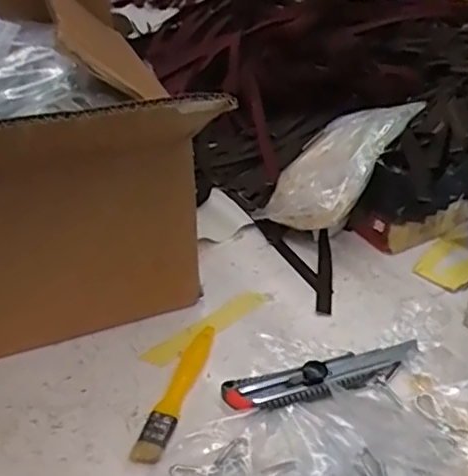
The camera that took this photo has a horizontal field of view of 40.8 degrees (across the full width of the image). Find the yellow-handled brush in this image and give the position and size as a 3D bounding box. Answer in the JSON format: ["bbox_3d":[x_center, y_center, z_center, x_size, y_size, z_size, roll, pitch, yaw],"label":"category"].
[{"bbox_3d":[-0.047,0.129,0.541,0.023,0.009,0.156,10,39,15],"label":"yellow-handled brush"}]

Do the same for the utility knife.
[{"bbox_3d":[0.079,0.119,0.545,0.175,0.017,0.037,-14,39,-16],"label":"utility knife"}]

